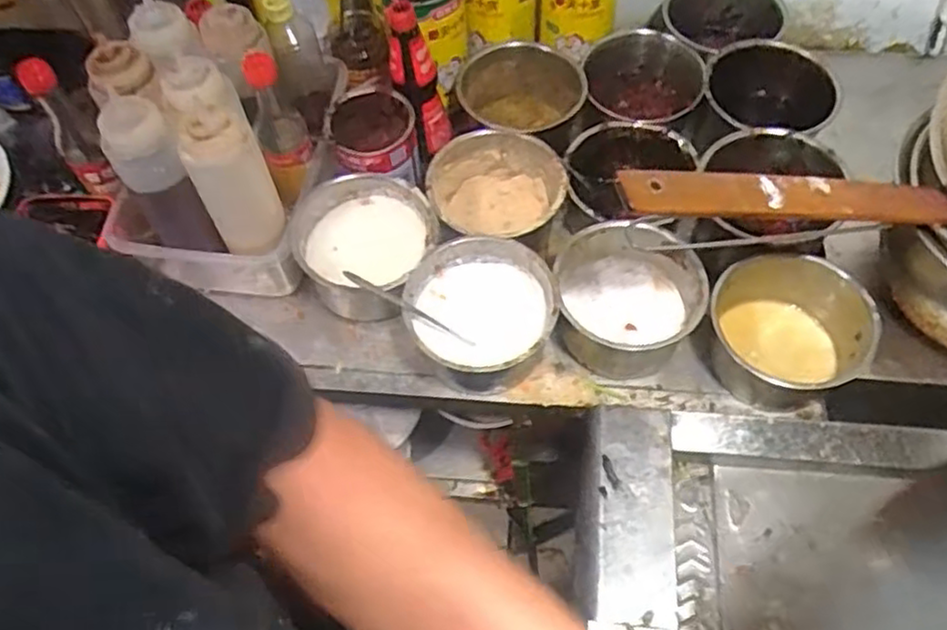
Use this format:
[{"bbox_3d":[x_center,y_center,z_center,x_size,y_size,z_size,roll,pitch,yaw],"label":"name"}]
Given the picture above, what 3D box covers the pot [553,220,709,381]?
[{"bbox_3d":[0.162,-0.016,0.768,0.142,0.093,0.139,-1,61,2],"label":"pot"}]

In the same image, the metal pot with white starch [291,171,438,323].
[{"bbox_3d":[-0.112,-0.075,0.803,0.150,0.096,0.150,-1,61,2],"label":"metal pot with white starch"}]

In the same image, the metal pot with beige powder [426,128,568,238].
[{"bbox_3d":[0.028,-0.129,0.852,0.150,0.109,0.144,-1,61,2],"label":"metal pot with beige powder"}]

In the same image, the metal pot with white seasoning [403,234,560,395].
[{"bbox_3d":[0.010,0.004,0.770,0.151,0.090,0.147,-1,61,2],"label":"metal pot with white seasoning"}]

